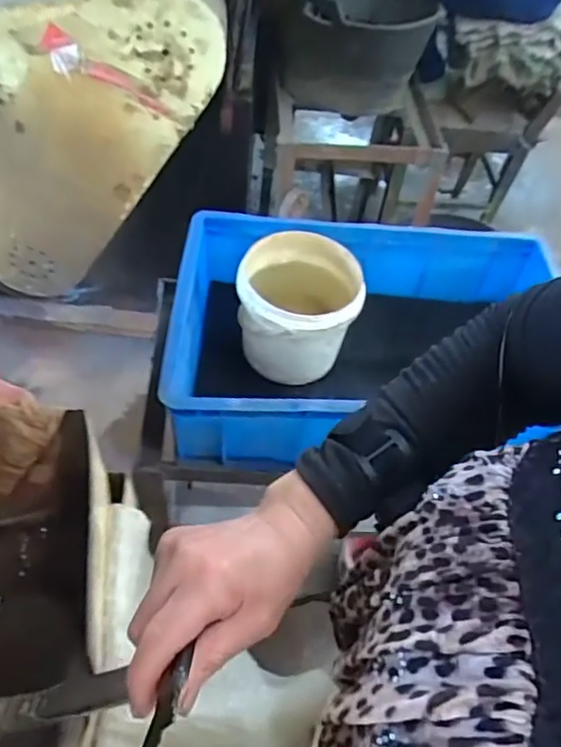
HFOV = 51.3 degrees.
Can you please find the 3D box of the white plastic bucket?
[{"bbox_3d":[0.023,-0.084,0.797,0.153,0.150,0.156,3,51,-3],"label":"white plastic bucket"}]

